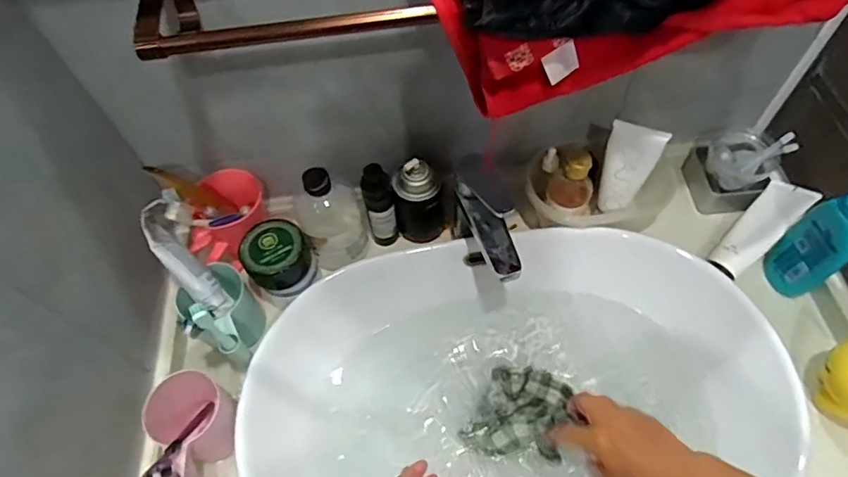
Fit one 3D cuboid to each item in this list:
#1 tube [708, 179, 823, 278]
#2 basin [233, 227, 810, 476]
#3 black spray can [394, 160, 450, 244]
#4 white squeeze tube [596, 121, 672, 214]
[{"bbox_3d":[0.418,-0.012,0.662,0.159,0.042,0.052,-40,64,-19],"label":"tube"},{"bbox_3d":[0.093,0.181,0.617,0.569,0.107,0.402,-13,59,-4],"label":"basin"},{"bbox_3d":[-0.004,-0.053,0.689,0.064,0.132,0.064,-1,59,2],"label":"black spray can"},{"bbox_3d":[0.241,-0.082,0.640,0.058,0.122,0.033,19,62,14],"label":"white squeeze tube"}]

